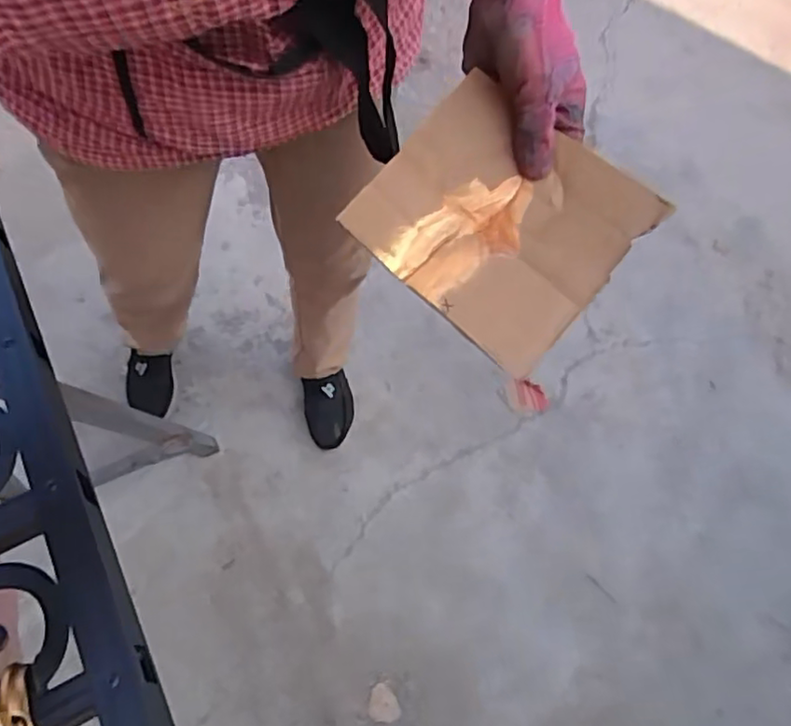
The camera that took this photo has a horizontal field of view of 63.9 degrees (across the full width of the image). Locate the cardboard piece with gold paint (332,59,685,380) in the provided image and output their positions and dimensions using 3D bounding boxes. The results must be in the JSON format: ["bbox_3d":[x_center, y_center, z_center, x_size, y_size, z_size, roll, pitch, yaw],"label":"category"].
[{"bbox_3d":[0.064,-0.090,0.395,0.150,0.020,0.134,41,87,3],"label":"cardboard piece with gold paint"}]

